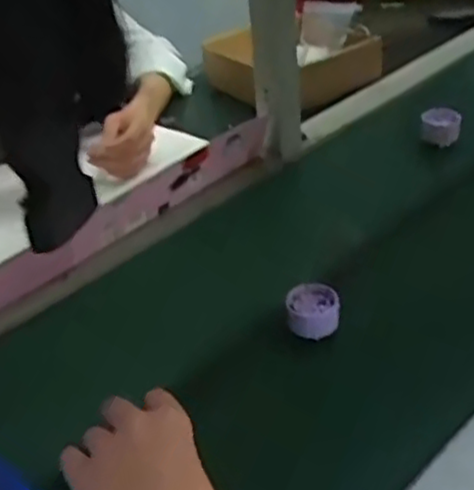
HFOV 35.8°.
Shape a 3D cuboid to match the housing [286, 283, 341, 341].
[{"bbox_3d":[0.070,0.059,0.670,0.047,0.026,0.049,-4,36,3],"label":"housing"}]

